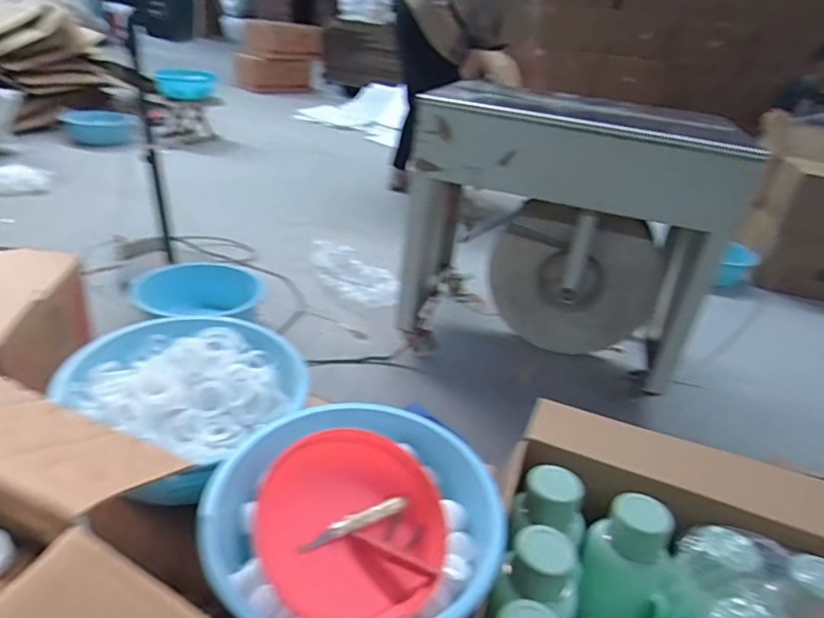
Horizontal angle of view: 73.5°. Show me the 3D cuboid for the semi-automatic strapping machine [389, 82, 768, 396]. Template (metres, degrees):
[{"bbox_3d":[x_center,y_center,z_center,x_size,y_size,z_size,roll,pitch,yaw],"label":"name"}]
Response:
[{"bbox_3d":[0.443,-0.203,1.644,0.845,0.765,0.622,17,31,16],"label":"semi-automatic strapping machine"}]

